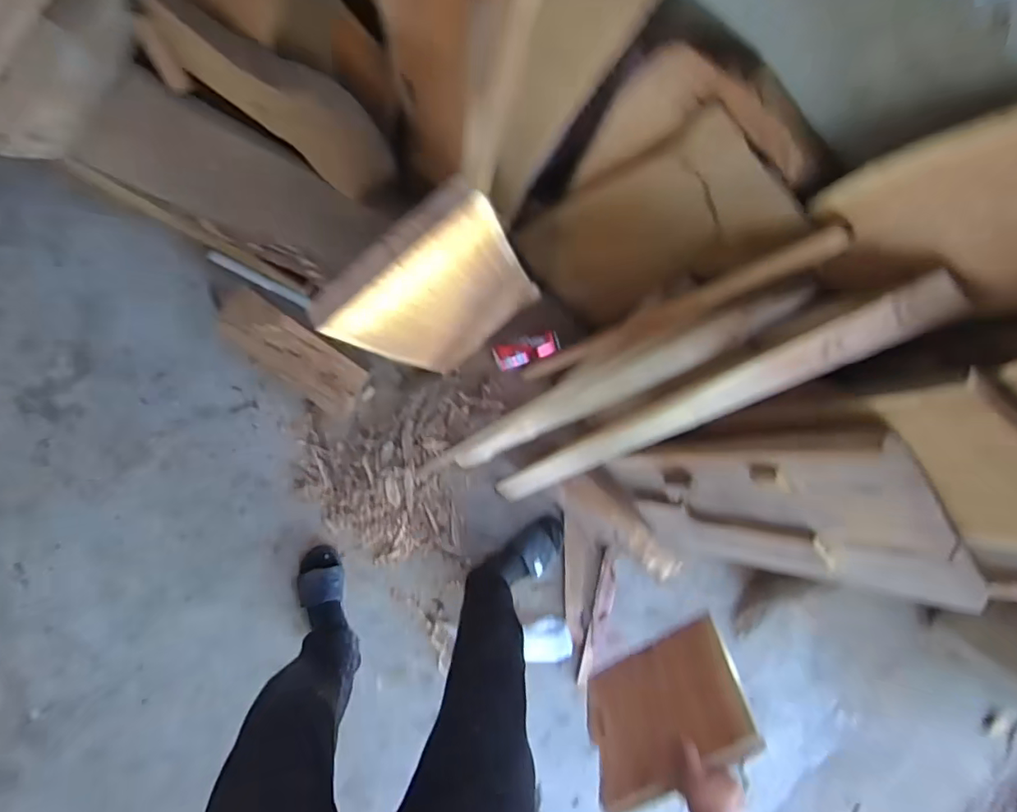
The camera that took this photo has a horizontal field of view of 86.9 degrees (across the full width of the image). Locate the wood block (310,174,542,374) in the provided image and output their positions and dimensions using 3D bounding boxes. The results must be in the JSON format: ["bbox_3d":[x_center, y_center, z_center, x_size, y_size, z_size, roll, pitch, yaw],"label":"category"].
[{"bbox_3d":[-0.105,-0.189,0.971,0.288,0.509,0.061,-40,80,7],"label":"wood block"}]

